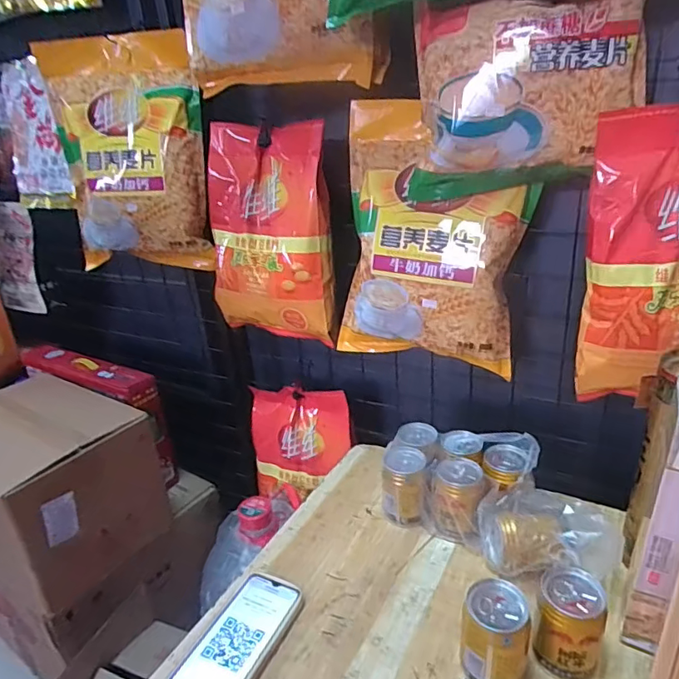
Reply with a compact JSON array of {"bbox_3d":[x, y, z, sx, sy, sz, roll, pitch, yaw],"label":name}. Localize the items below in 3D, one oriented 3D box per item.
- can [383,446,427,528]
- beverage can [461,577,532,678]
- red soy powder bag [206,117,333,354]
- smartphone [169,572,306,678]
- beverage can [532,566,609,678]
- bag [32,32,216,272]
[{"bbox_3d":[0.092,0.208,0.729,0.057,0.091,0.070,0,24,12],"label":"can"},{"bbox_3d":[0.153,0.295,0.507,0.061,0.092,0.057,-4,24,2],"label":"beverage can"},{"bbox_3d":[-0.125,-0.174,0.881,0.229,0.339,0.076,12,29,34],"label":"red soy powder bag"},{"bbox_3d":[-0.110,0.331,0.570,0.080,0.012,0.168,7,26,26],"label":"smartphone"},{"bbox_3d":[0.231,0.288,0.519,0.060,0.085,0.063,-4,24,2],"label":"beverage can"},{"bbox_3d":[-0.372,-0.317,0.906,0.277,0.366,0.062,4,25,19],"label":"bag"}]

